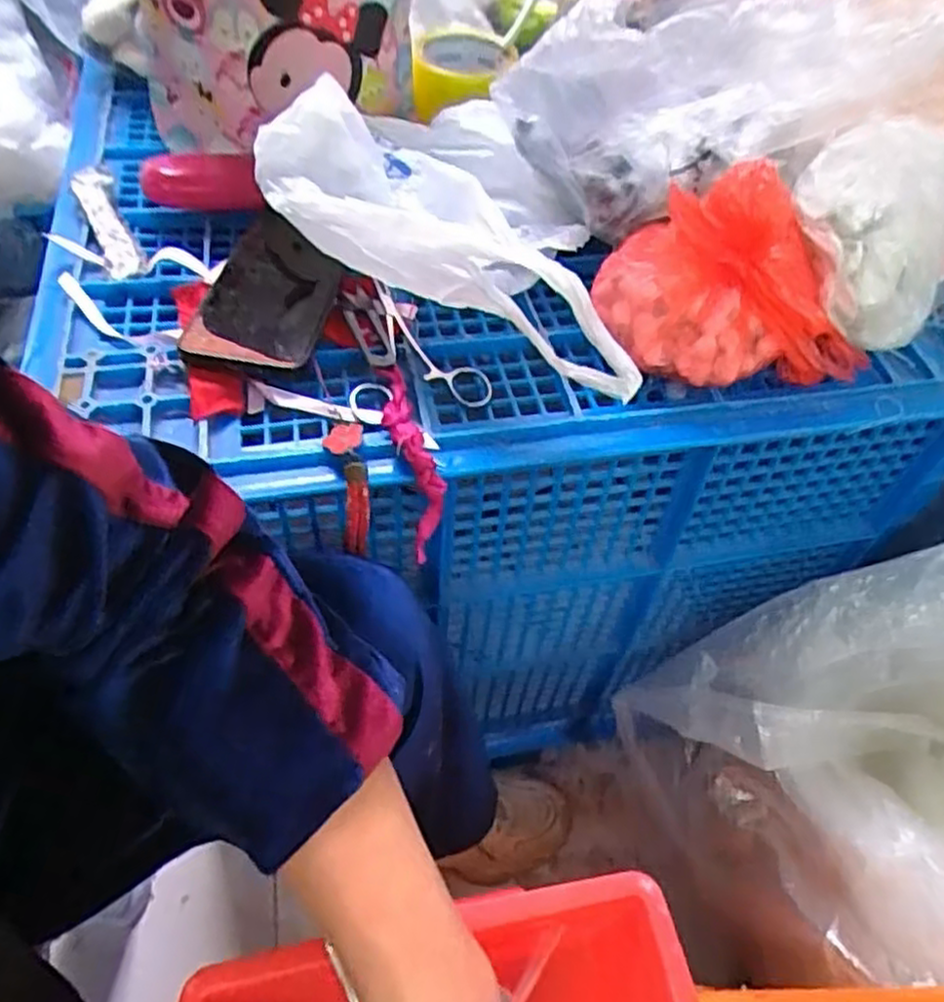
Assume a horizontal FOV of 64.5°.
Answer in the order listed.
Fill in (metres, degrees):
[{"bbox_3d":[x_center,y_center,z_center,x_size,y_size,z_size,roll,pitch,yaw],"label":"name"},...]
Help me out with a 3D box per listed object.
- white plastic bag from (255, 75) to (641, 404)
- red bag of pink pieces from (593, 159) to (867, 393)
[{"bbox_3d":[-0.004,-0.166,0.479,0.277,0.087,0.118,32,57,19],"label":"white plastic bag"},{"bbox_3d":[0.171,-0.152,0.481,0.175,0.101,0.118,8,52,1],"label":"red bag of pink pieces"}]

